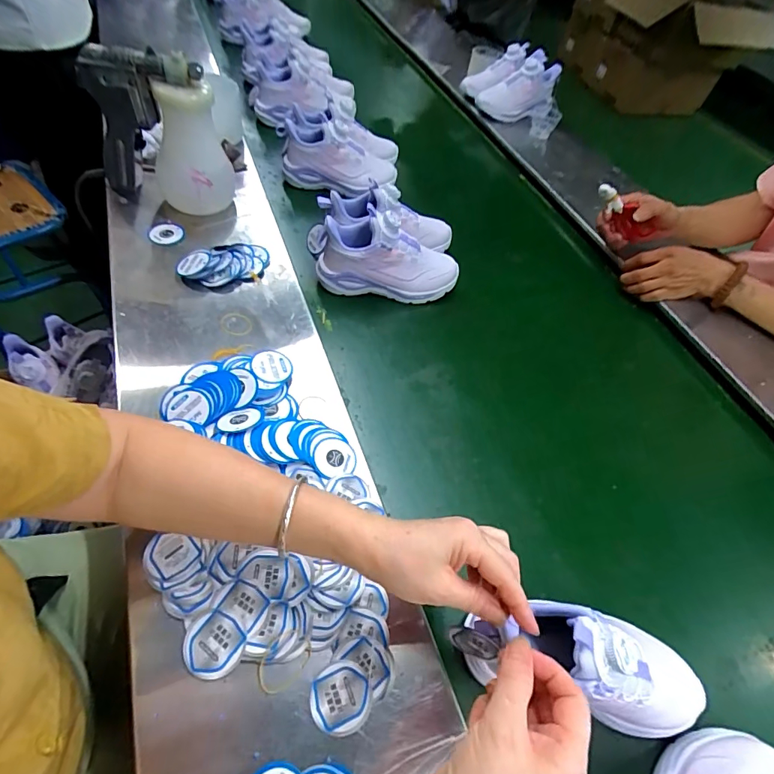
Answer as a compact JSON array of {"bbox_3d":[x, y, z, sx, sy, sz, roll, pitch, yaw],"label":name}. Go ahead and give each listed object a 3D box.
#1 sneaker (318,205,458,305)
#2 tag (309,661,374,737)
[{"bbox_3d":[0.006,-0.188,0.637,0.207,0.105,0.069,4,56,-10],"label":"sneaker"},{"bbox_3d":[-0.036,0.248,0.351,0.048,0.007,0.048,5,54,-6],"label":"tag"}]

